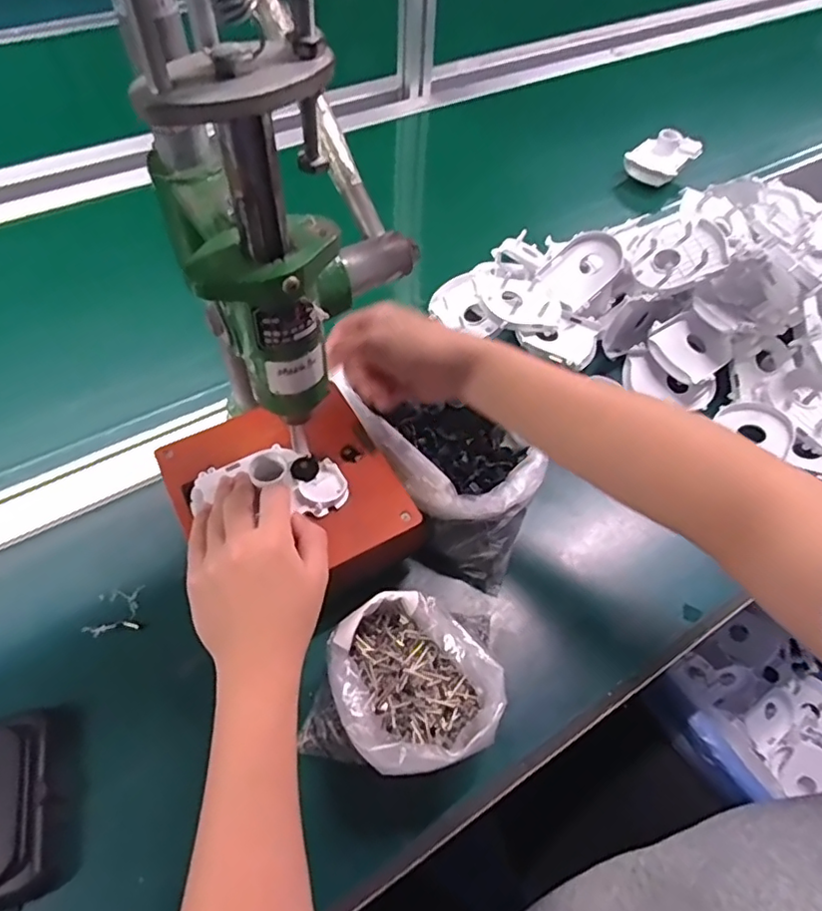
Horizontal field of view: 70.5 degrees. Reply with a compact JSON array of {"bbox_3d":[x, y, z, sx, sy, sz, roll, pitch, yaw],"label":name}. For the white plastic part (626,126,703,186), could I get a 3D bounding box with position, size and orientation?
[{"bbox_3d":[0.348,-0.418,0.806,0.077,0.057,0.073,-38,65,-25],"label":"white plastic part"}]

